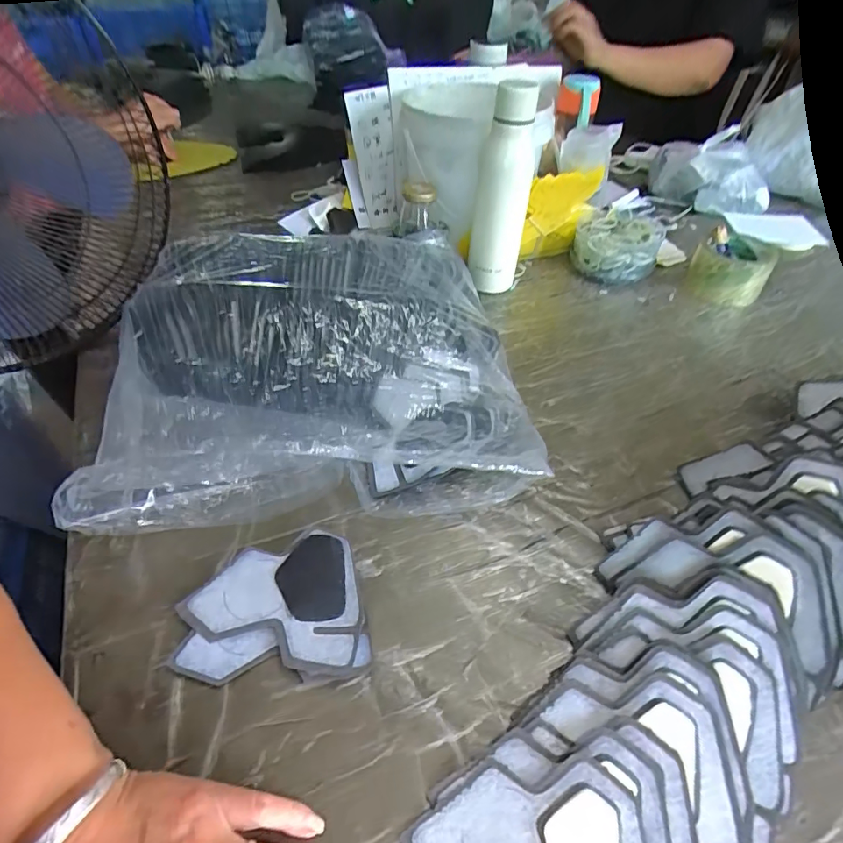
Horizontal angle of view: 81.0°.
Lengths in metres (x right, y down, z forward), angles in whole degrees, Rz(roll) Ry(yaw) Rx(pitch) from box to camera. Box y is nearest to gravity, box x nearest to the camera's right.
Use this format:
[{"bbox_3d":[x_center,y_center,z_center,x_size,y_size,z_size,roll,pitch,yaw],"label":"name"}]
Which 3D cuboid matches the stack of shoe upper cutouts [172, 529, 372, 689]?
[{"bbox_3d":[-0.107,0.136,0.352,0.122,0.016,0.106,-11,45,-12],"label":"stack of shoe upper cutouts"}]

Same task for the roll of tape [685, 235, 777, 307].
[{"bbox_3d":[0.427,-0.212,0.688,0.097,0.064,0.103,25,49,23],"label":"roll of tape"}]

